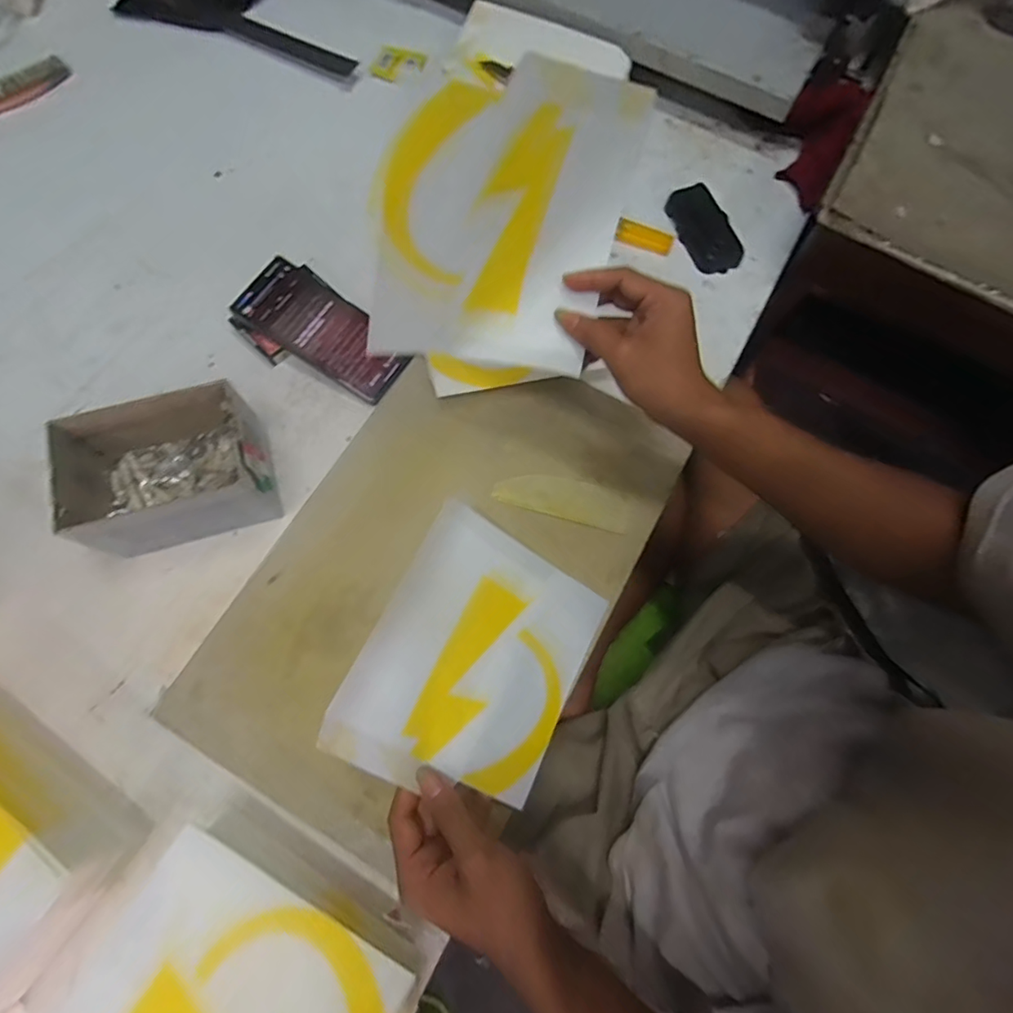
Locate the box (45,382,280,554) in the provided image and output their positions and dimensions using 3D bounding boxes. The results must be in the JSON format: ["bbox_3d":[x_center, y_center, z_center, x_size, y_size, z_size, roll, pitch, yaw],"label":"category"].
[{"bbox_3d":[-0.275,-0.029,0.440,0.137,0.080,0.099,-18,75,-7],"label":"box"}]

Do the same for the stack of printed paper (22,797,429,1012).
[{"bbox_3d":[-0.163,0.307,0.342,0.189,0.073,0.134,33,75,8],"label":"stack of printed paper"}]

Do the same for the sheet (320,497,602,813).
[{"bbox_3d":[-0.018,0.115,0.396,0.165,0.008,0.188,36,65,-18],"label":"sheet"}]

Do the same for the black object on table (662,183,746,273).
[{"bbox_3d":[0.214,-0.301,0.572,0.054,0.014,0.105,-22,75,-8],"label":"black object on table"}]

